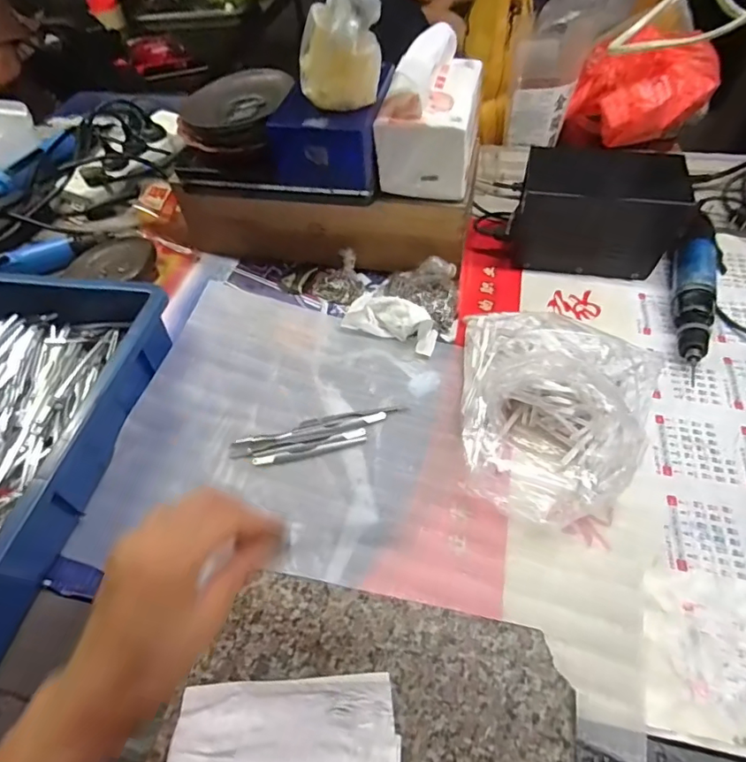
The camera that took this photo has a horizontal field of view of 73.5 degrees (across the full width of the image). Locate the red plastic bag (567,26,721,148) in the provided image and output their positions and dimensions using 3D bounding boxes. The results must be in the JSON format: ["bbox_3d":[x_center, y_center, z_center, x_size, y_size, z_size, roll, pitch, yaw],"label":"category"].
[{"bbox_3d":[0.373,-0.425,0.708,0.154,0.112,0.150,-15,54,-7],"label":"red plastic bag"}]

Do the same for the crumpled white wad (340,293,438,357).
[{"bbox_3d":[0.021,-0.065,0.524,0.098,0.038,0.050,17,55,17],"label":"crumpled white wad"}]

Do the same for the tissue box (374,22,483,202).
[{"bbox_3d":[0.058,-0.271,0.503,0.093,0.114,0.125,6,54,8],"label":"tissue box"}]

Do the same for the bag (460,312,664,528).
[{"bbox_3d":[0.145,0.017,0.432,0.179,0.071,0.190,20,56,18],"label":"bag"}]

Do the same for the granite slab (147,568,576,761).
[{"bbox_3d":[-0.001,0.209,0.318,0.237,0.031,0.130,7,51,10],"label":"granite slab"}]

